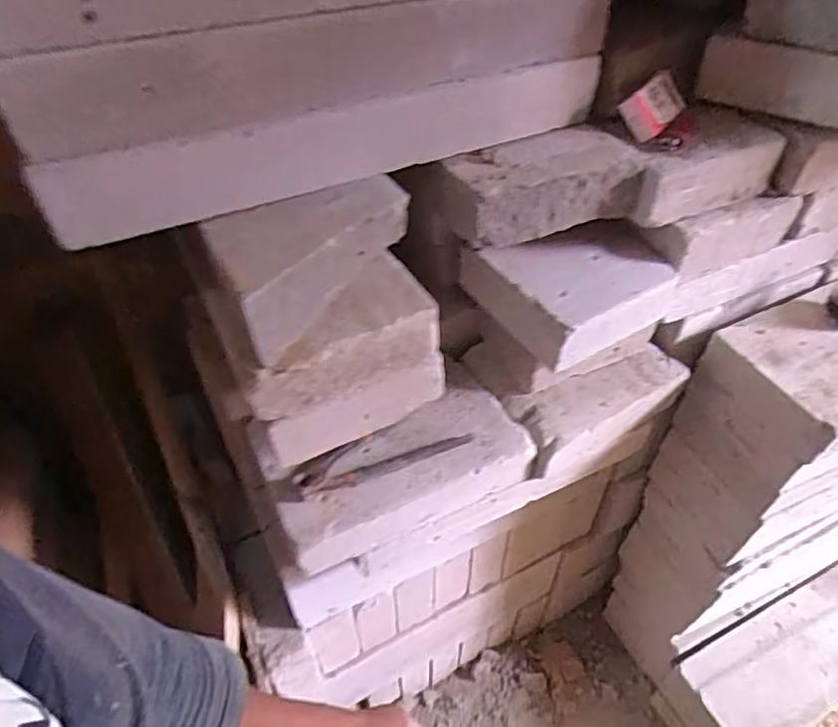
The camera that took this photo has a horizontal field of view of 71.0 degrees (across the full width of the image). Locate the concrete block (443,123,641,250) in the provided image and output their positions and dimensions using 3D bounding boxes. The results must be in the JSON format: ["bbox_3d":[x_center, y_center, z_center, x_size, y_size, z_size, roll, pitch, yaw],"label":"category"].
[{"bbox_3d":[0.132,-0.204,0.674,0.207,0.075,0.098,-18,58,-16],"label":"concrete block"}]

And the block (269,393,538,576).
[{"bbox_3d":[-0.018,0.135,0.717,0.305,0.063,0.120,-22,59,-18],"label":"block"}]

